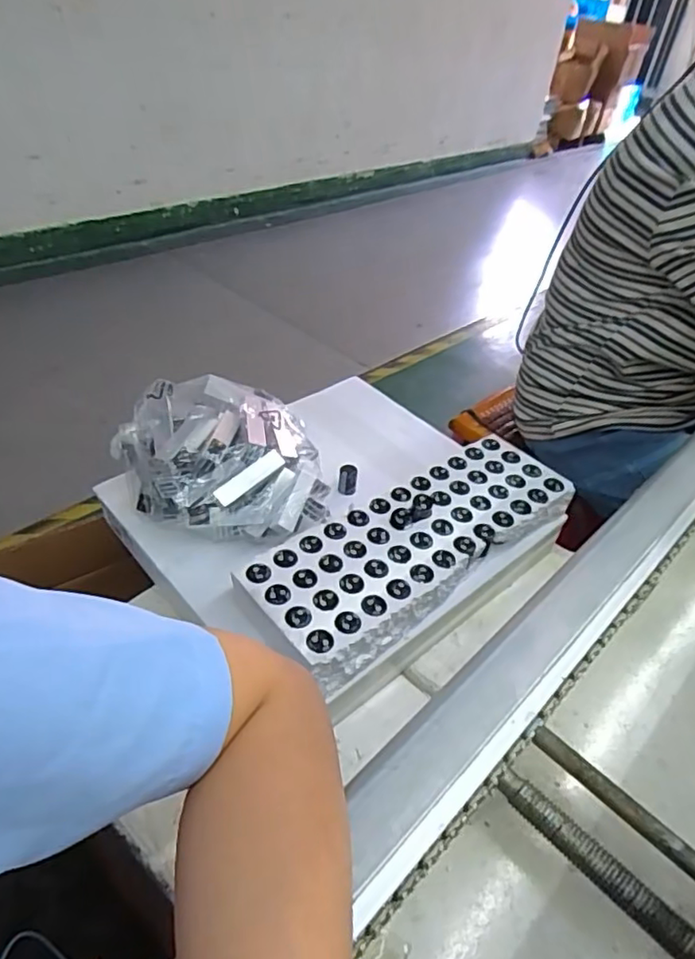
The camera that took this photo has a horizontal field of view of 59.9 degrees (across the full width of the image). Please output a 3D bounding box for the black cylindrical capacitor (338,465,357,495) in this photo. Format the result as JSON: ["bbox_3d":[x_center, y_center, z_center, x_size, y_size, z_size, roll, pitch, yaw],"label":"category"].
[{"bbox_3d":[0.000,-0.001,0.726,0.022,0.031,0.023,4,41,-4],"label":"black cylindrical capacitor"}]

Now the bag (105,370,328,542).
[{"bbox_3d":[-0.134,-0.022,0.659,0.221,0.111,0.162,3,41,-5],"label":"bag"}]

